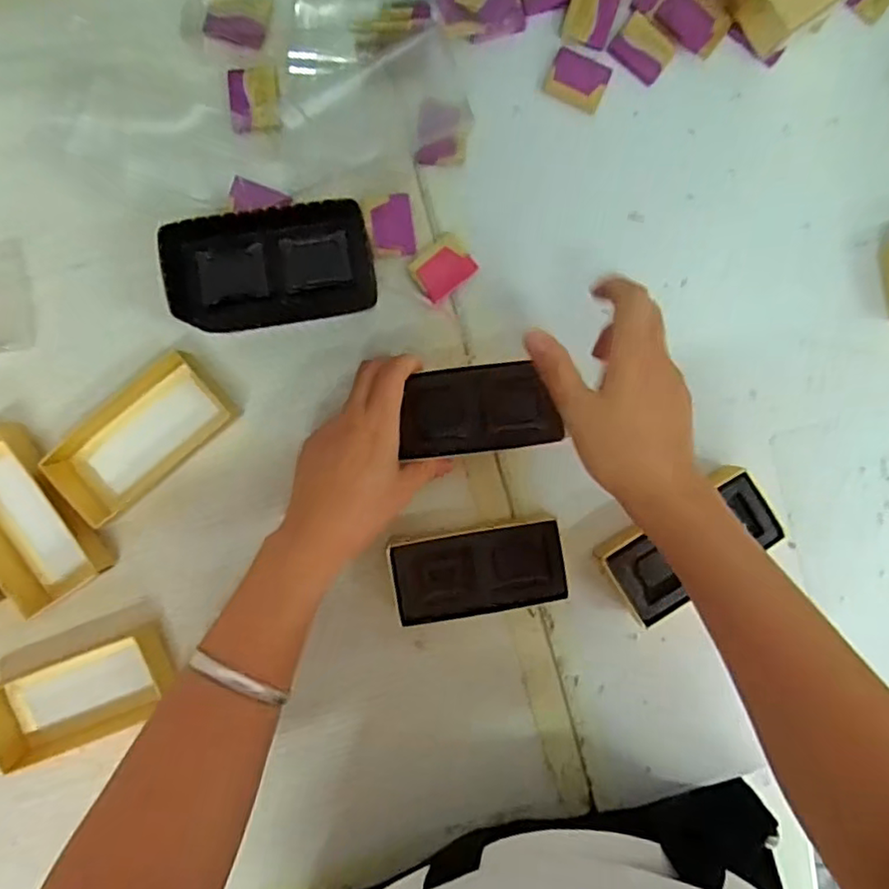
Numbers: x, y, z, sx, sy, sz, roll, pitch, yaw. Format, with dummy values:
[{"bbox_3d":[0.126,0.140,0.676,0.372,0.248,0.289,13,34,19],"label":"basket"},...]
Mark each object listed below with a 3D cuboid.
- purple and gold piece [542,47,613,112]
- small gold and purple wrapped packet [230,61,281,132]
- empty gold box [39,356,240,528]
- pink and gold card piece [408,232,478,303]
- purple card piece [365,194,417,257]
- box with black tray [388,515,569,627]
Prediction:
[{"bbox_3d":[0.090,-0.246,0.425,0.038,0.004,0.032,22,92,-2],"label":"purple and gold piece"},{"bbox_3d":[-0.124,-0.227,0.413,0.031,0.005,0.042,-3,93,-1],"label":"small gold and purple wrapped packet"},{"bbox_3d":[-0.204,-0.007,0.417,0.126,0.032,0.059,-39,93,1],"label":"empty gold box"},{"bbox_3d":[-0.001,-0.121,0.427,0.042,0.004,0.031,-39,93,1],"label":"pink and gold card piece"},{"bbox_3d":[-0.035,-0.147,0.422,0.030,0.004,0.041,-10,89,-10],"label":"purple card piece"},{"bbox_3d":[0.022,0.083,0.428,0.111,0.035,0.058,-10,93,-1],"label":"box with black tray"}]

